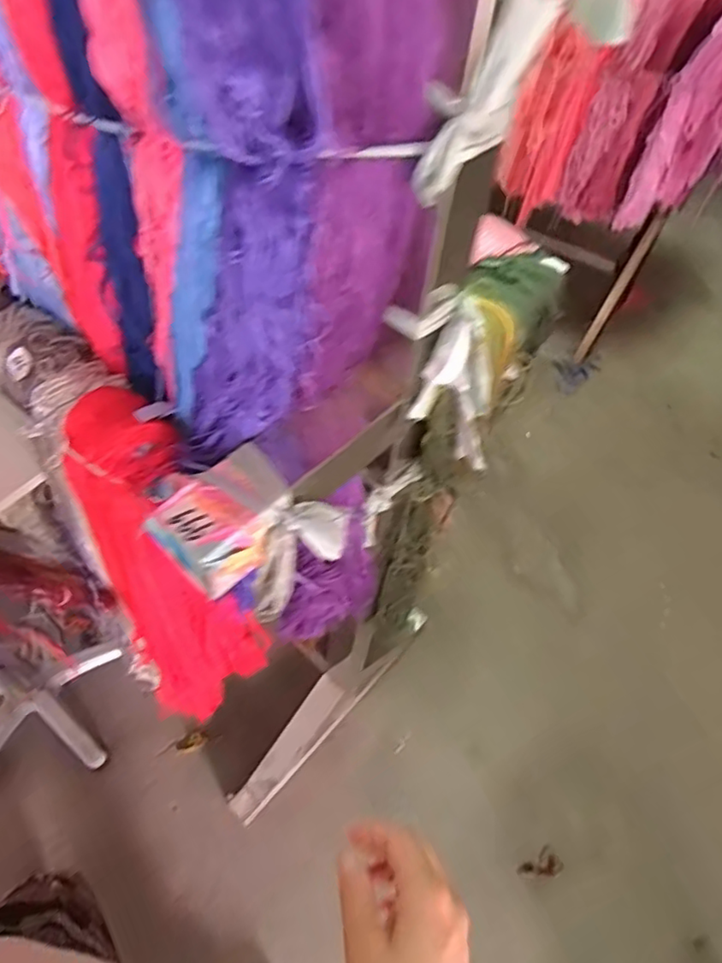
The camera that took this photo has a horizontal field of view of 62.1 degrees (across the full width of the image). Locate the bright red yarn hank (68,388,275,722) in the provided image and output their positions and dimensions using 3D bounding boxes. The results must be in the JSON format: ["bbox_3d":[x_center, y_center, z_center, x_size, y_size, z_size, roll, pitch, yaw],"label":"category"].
[{"bbox_3d":[-0.191,0.129,0.625,0.129,0.520,0.103,30,57,16],"label":"bright red yarn hank"}]

